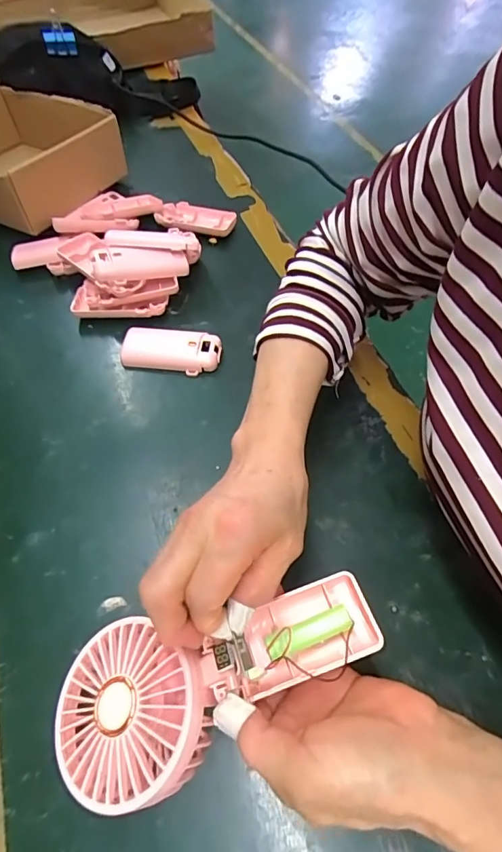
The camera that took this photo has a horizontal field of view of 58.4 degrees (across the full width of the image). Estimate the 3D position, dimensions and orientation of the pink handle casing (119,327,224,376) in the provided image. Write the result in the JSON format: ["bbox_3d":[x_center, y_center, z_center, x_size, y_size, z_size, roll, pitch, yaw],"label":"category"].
[{"bbox_3d":[-0.076,-0.073,0.432,0.092,0.018,0.039,8,57,5],"label":"pink handle casing"}]

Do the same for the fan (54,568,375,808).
[{"bbox_3d":[-0.019,0.134,0.246,0.178,0.039,0.081,-20,59,-4],"label":"fan"}]

